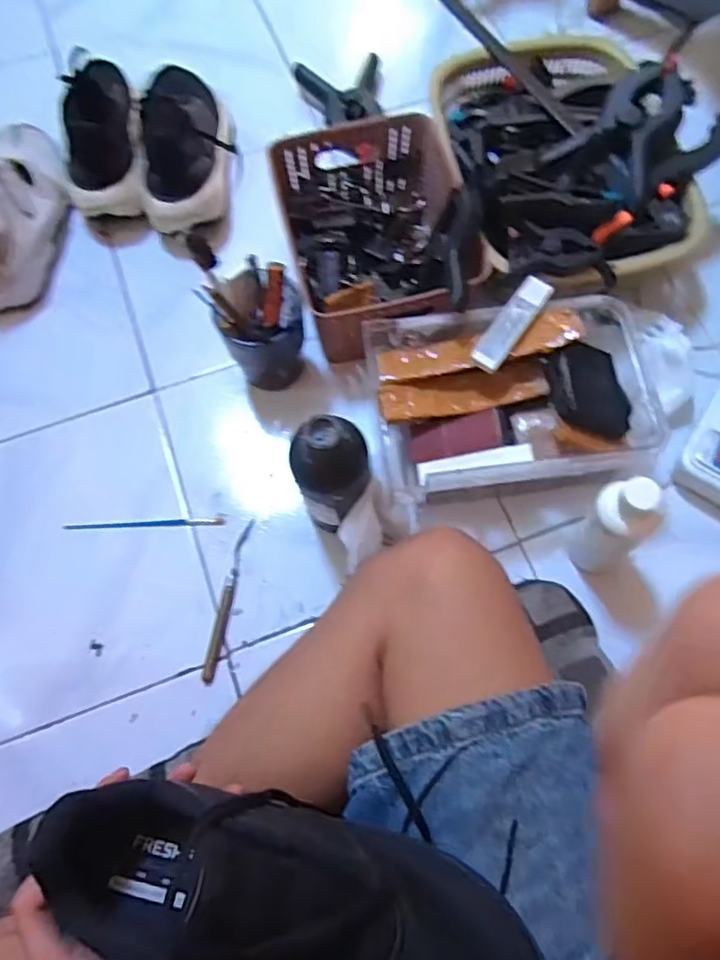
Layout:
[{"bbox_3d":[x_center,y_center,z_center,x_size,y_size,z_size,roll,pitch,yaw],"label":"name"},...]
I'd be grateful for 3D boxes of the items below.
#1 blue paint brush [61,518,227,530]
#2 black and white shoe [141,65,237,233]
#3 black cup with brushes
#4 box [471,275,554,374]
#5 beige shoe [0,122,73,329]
[{"bbox_3d":[-0.218,0.045,0.634,0.159,0.006,0.009,-2,67,2],"label":"blue paint brush"},{"bbox_3d":[-0.217,-0.434,0.772,0.099,0.101,0.270,-6,67,0],"label":"black and white shoe"},{"bbox_3d":[-0.100,-0.158,0.624,0.086,0.156,0.092,-1,67,2],"label":"black cup with brushes"},{"bbox_3d":[0.142,-0.146,0.578,0.029,0.009,0.109,34,74,11],"label":"box"},{"bbox_3d":[-0.405,-0.332,0.740,0.078,0.088,0.263,-3,67,1],"label":"beige shoe"}]

